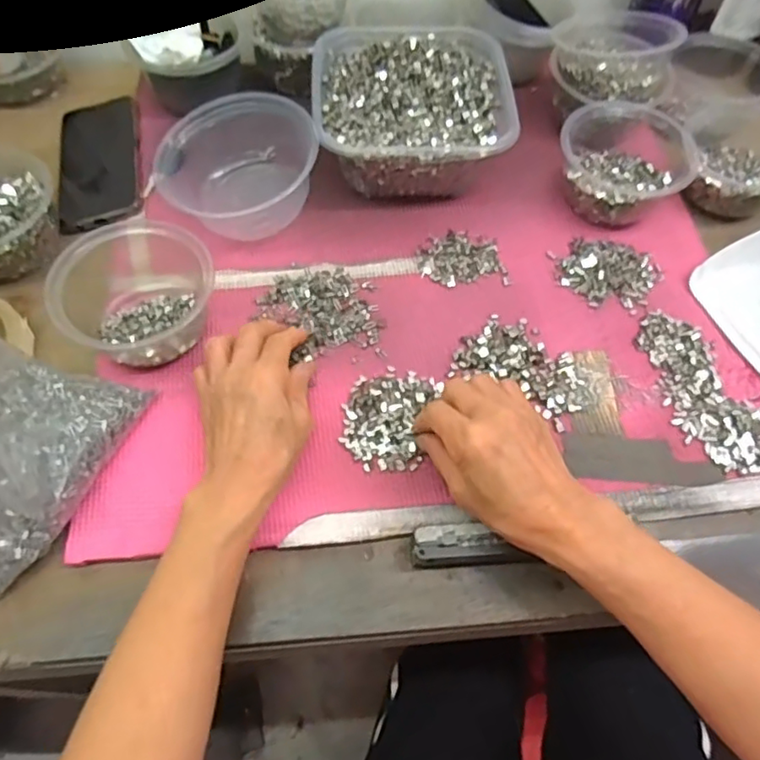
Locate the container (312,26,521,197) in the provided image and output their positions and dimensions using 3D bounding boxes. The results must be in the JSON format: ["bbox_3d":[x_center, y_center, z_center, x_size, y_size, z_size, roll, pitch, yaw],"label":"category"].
[{"bbox_3d":[0.027,-0.249,0.561,0.170,0.073,0.171,-1,62,-3],"label":"container"}]

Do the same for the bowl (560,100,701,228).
[{"bbox_3d":[0.223,-0.203,0.547,0.114,0.067,0.123,1,62,-2],"label":"bowl"}]

